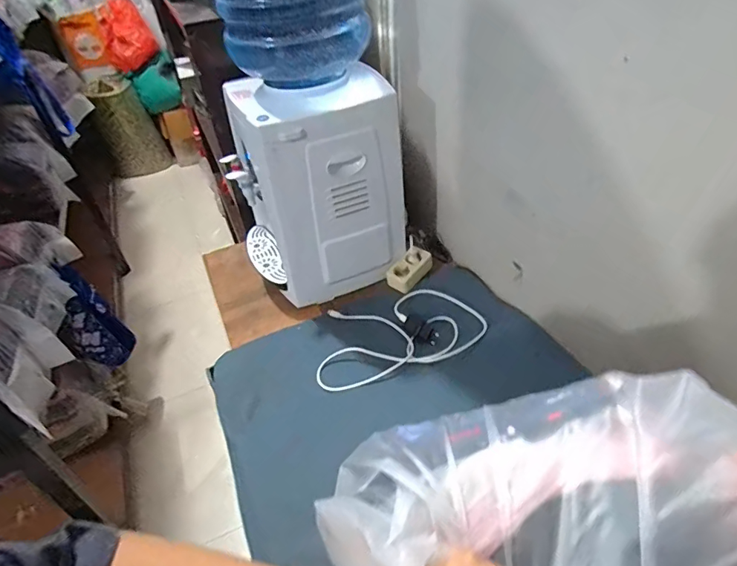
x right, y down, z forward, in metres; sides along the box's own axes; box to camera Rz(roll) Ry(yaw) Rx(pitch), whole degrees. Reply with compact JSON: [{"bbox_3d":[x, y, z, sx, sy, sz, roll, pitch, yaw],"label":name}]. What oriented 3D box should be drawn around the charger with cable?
[{"bbox_3d":[0.068,0.104,0.937,0.313,0.055,0.238,-1,40,7],"label":"charger with cable"}]

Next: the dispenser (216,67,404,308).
[{"bbox_3d":[-0.122,-0.212,1.039,0.297,0.418,0.279,-24,43,-19],"label":"dispenser"}]

